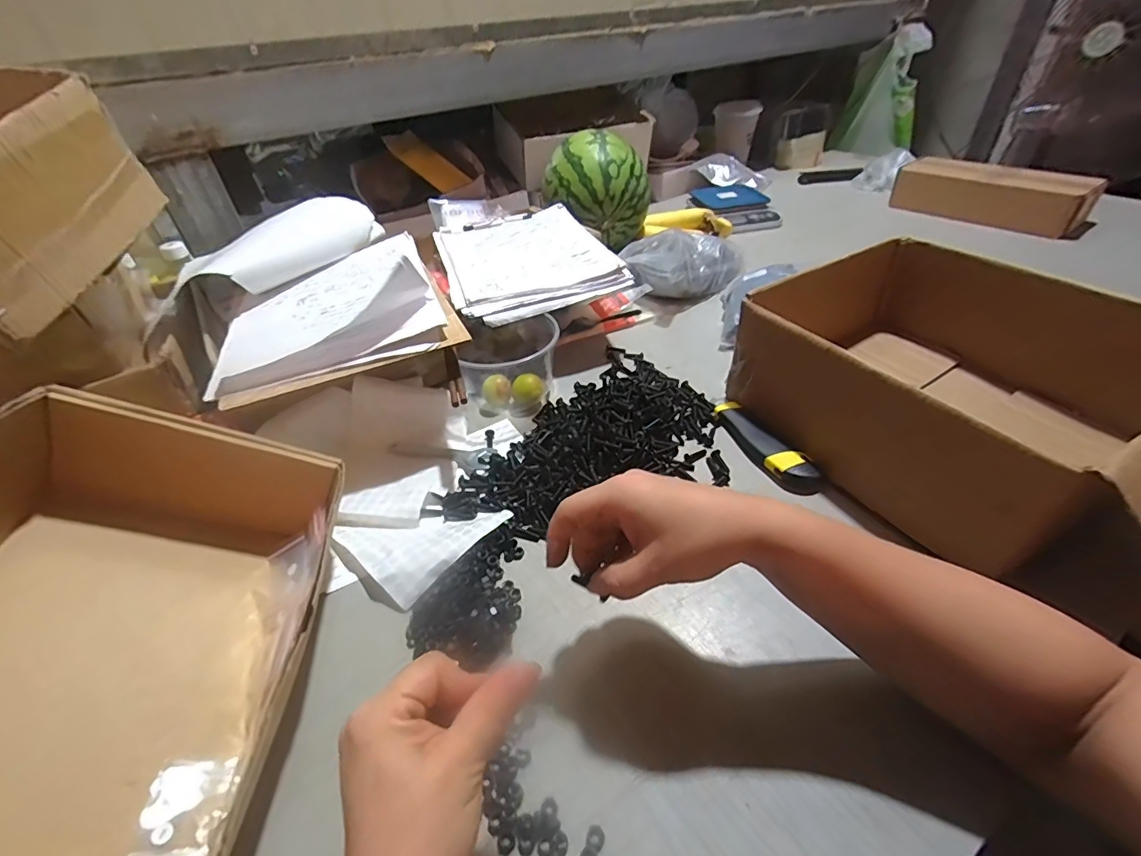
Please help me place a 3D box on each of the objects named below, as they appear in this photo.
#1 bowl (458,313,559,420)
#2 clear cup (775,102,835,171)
[{"bbox_3d":[-0.072,-0.077,0.611,0.114,0.093,0.107,-3,41,2],"label":"bowl"},{"bbox_3d":[0.638,-0.807,1.374,0.125,0.146,0.125,11,43,17],"label":"clear cup"}]

